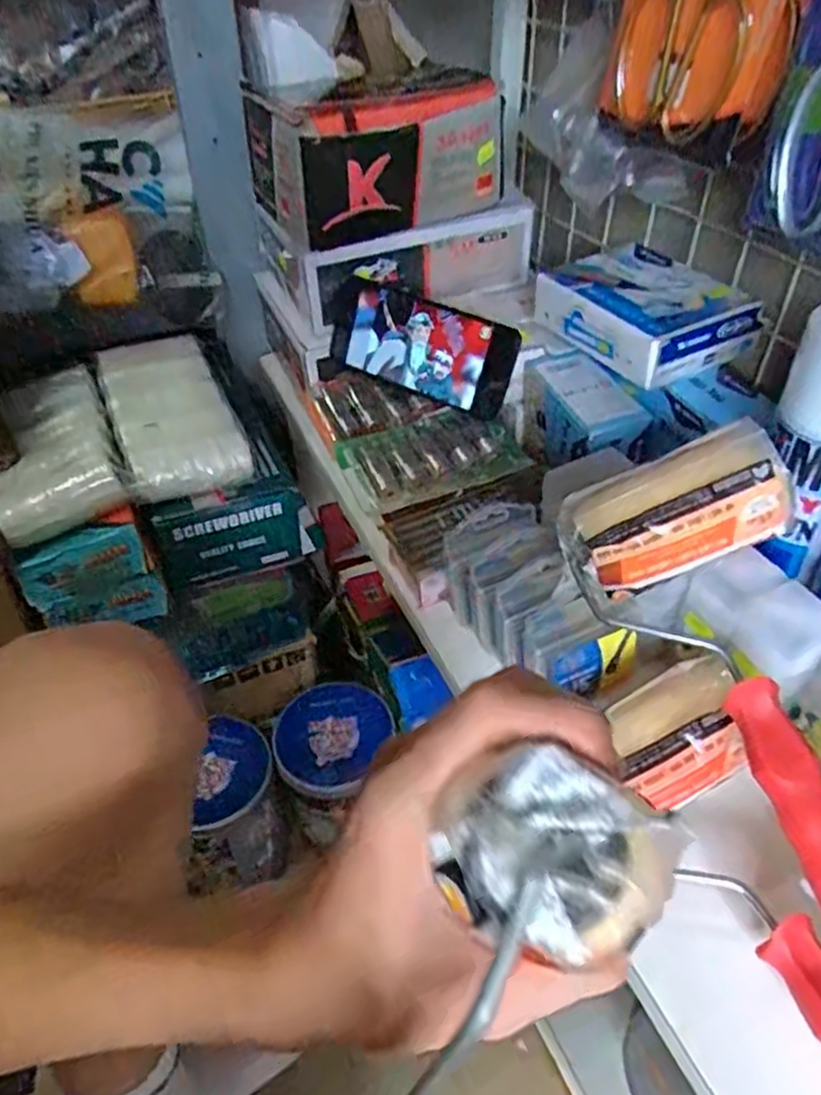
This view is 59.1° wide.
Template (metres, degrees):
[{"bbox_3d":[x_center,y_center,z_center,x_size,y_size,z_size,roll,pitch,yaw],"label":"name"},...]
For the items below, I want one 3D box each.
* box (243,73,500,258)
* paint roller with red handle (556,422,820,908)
[{"bbox_3d":[-0.017,-0.322,0.600,0.181,0.094,0.094,-26,47,-26],"label":"box"},{"bbox_3d":[0.174,0.076,0.368,0.099,0.107,0.267,-14,63,-15],"label":"paint roller with red handle"}]

